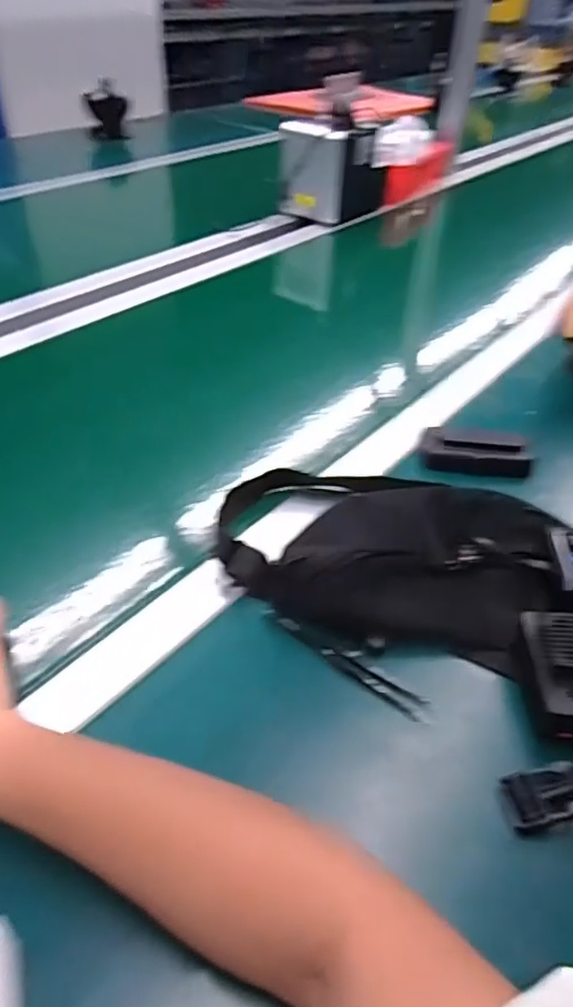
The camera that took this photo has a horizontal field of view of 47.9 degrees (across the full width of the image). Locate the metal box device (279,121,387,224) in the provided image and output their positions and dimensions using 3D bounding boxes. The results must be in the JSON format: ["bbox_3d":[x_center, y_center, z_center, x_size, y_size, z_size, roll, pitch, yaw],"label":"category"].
[{"bbox_3d":[0.083,-0.605,1.157,0.135,0.139,0.184,27,46,25],"label":"metal box device"}]

